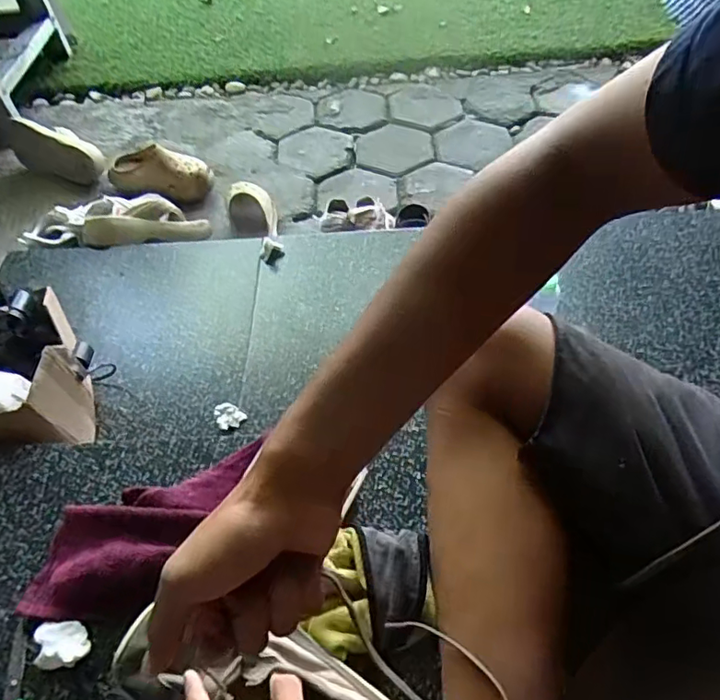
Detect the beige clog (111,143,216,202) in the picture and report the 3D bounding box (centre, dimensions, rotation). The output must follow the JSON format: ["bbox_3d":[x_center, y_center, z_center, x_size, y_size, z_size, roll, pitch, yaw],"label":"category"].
[{"bbox_3d":[-0.484,-0.441,1.348,0.259,0.097,0.112,15,56,15],"label":"beige clog"}]

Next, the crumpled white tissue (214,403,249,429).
[{"bbox_3d":[-0.196,0.098,0.820,0.043,0.020,0.038,32,62,25],"label":"crumpled white tissue"}]

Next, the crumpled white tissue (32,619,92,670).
[{"bbox_3d":[-0.269,0.267,0.503,0.051,0.020,0.037,-7,53,0],"label":"crumpled white tissue"}]

